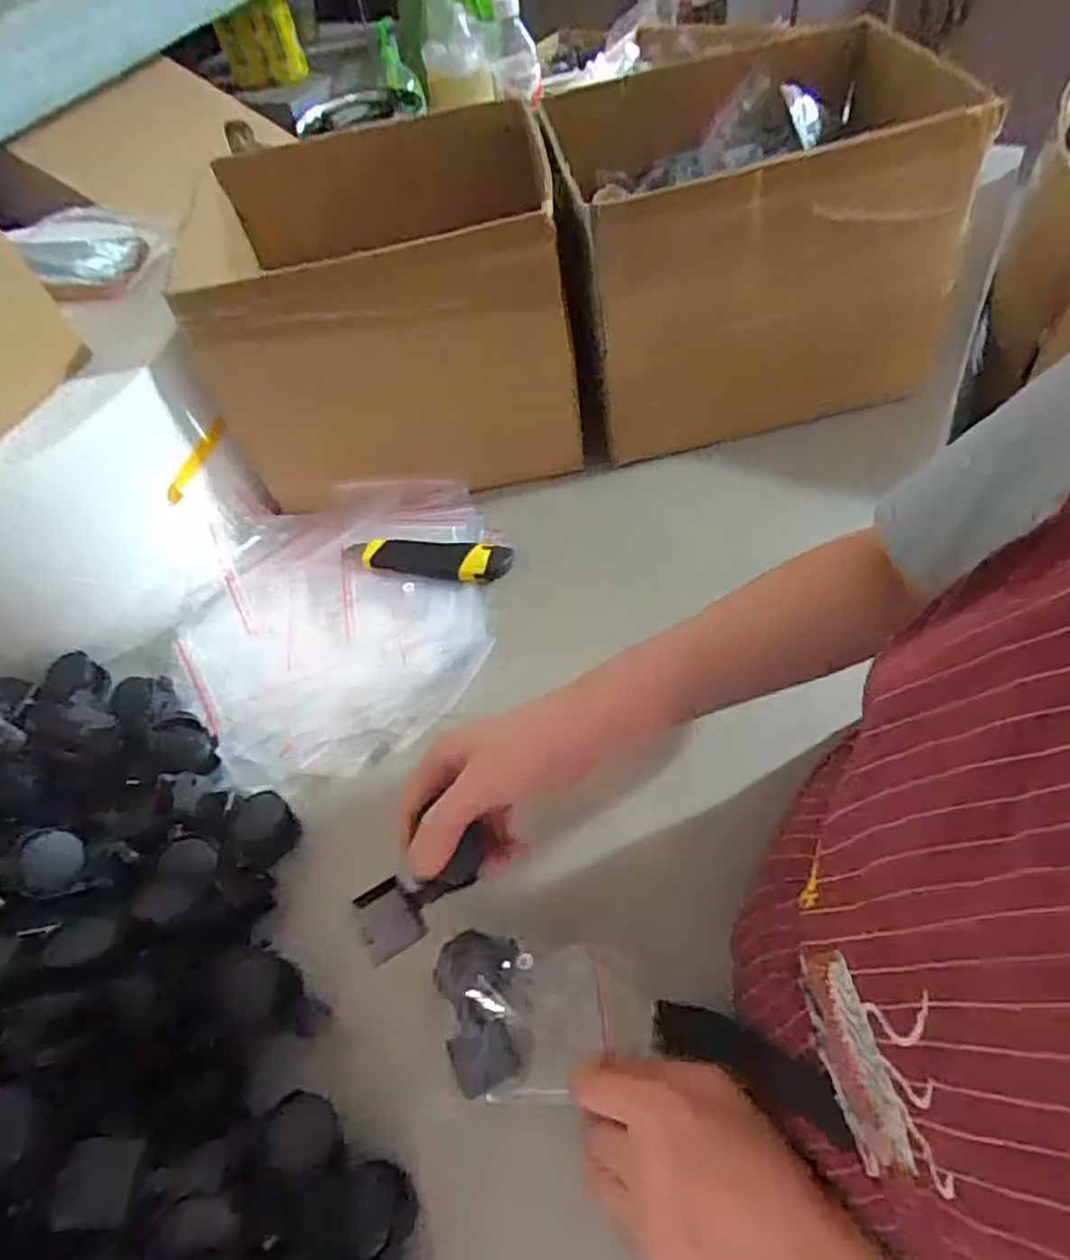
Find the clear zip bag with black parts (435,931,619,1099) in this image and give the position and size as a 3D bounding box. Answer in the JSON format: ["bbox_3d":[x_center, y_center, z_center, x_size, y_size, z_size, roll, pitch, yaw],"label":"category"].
[{"bbox_3d":[-0.005,0.231,0.421,0.110,0.024,0.082,4,56,7],"label":"clear zip bag with black parts"}]

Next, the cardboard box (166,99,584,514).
[{"bbox_3d":[-0.143,-0.350,0.706,0.310,0.251,0.360,-12,56,1],"label":"cardboard box"}]

